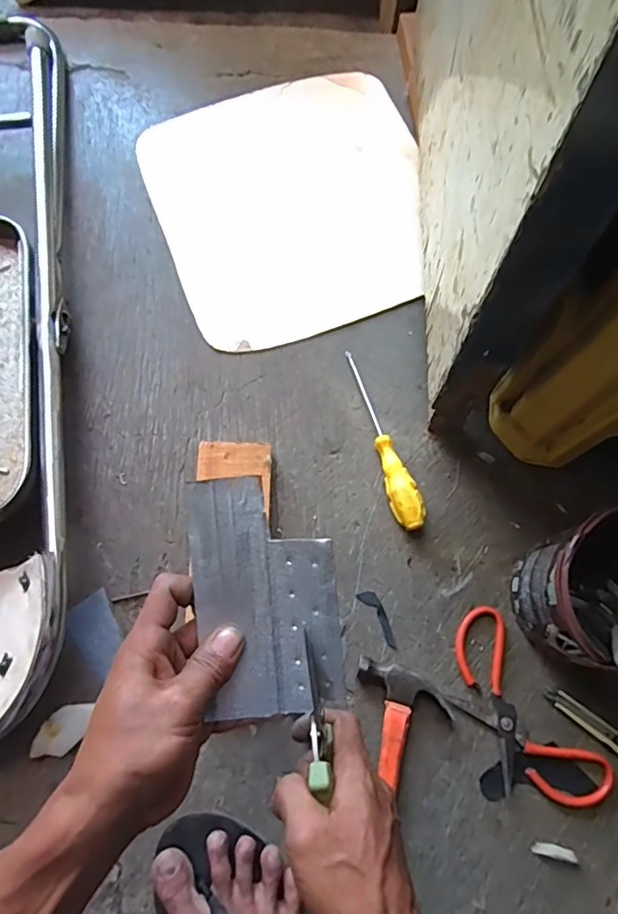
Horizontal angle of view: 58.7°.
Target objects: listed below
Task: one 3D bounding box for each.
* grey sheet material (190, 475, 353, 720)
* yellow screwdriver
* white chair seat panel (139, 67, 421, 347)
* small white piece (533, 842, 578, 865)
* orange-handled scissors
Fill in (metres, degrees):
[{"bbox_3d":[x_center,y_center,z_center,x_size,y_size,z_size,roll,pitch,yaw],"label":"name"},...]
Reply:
[{"bbox_3d":[-0.027,0.090,0.355,0.090,0.010,0.150,-5,90,-1],"label":"grey sheet material"},{"bbox_3d":[0.076,-0.022,0.618,0.032,0.028,0.219,-20,75,-6],"label":"yellow screwdriver"},{"bbox_3d":[-0.019,-0.339,0.717,0.341,0.015,0.382,-18,74,-5],"label":"white chair seat panel"},{"bbox_3d":[0.229,0.366,0.509,0.043,0.006,0.012,13,74,4],"label":"small white piece"},{"bbox_3d":[0.202,0.255,0.540,0.093,0.008,0.199,-32,76,-9],"label":"orange-handled scissors"}]

